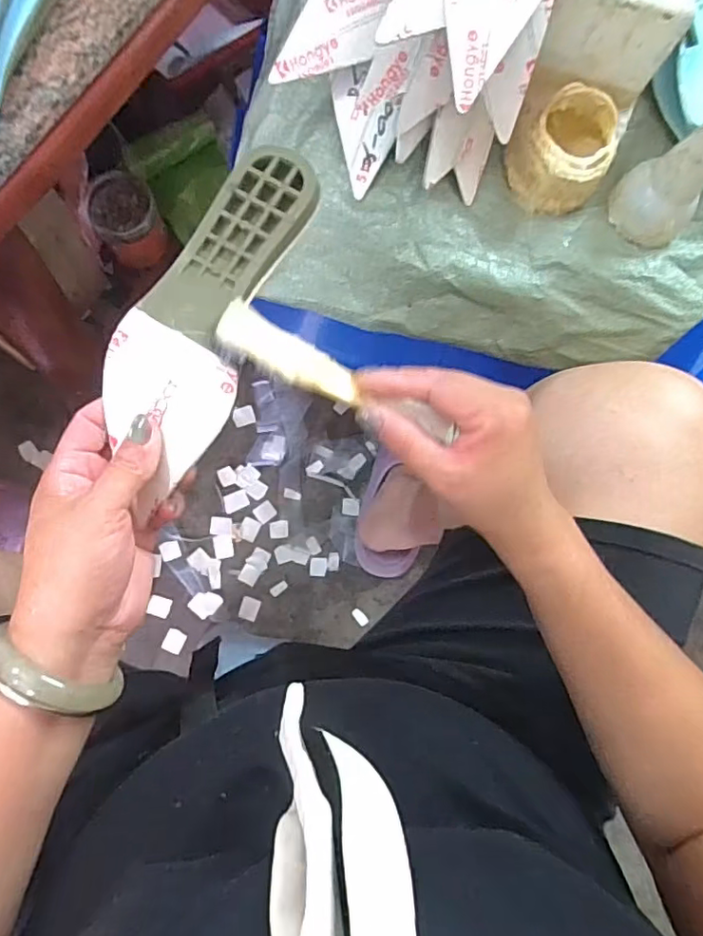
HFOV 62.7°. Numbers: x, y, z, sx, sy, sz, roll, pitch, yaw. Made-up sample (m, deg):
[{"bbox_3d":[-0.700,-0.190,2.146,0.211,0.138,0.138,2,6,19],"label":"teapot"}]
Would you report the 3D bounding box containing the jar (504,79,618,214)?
[{"bbox_3d":[0.178,-0.269,0.487,0.082,0.059,0.080,1,84,-7],"label":"jar"}]

